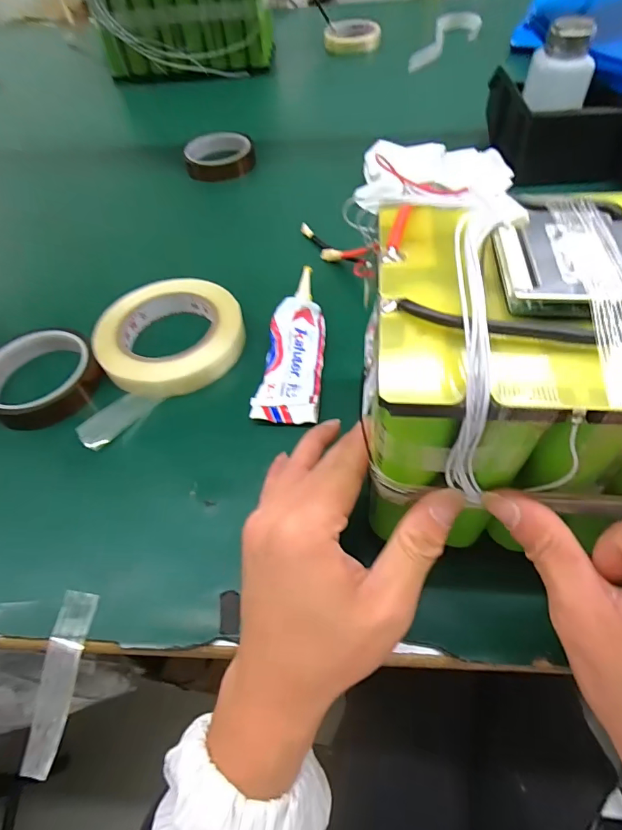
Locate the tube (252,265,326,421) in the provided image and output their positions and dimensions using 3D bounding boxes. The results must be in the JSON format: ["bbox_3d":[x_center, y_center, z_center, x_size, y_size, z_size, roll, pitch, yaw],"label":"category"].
[{"bbox_3d":[-0.013,-0.060,0.367,0.048,0.018,0.148,3,55,6],"label":"tube"}]

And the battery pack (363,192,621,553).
[{"bbox_3d":[0.167,-0.022,0.216,0.270,0.137,0.140,-1,55,3],"label":"battery pack"}]

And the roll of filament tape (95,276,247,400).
[{"bbox_3d":[-0.116,-0.069,0.373,0.103,0.033,0.114,33,63,24],"label":"roll of filament tape"}]

